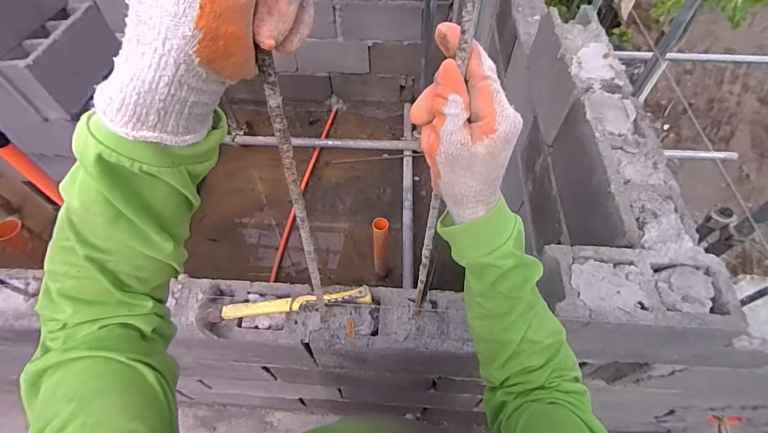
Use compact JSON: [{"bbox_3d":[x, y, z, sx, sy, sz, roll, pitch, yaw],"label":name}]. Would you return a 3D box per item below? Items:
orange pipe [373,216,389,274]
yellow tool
[{"bbox_3d":[-0.013,0.123,1.550,0.063,0.345,0.056,2,55,2],"label":"orange pipe"},{"bbox_3d":[-0.168,0.170,0.758,0.284,0.024,0.032,-5,56,-3],"label":"yellow tool"}]

